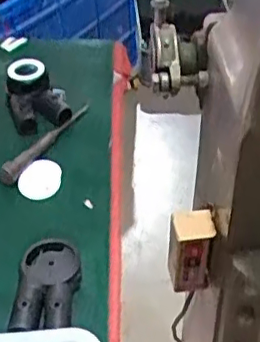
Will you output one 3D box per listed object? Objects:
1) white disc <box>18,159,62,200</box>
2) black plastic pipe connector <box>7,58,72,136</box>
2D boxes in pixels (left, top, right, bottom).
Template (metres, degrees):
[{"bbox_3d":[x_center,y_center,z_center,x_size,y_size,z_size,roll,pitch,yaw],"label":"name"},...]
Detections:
[{"bbox_3d":[-0.100,0.008,0.677,0.046,0.006,0.052,1,54,6],"label":"white disc"},{"bbox_3d":[-0.117,-0.099,0.761,0.073,0.047,0.090,-10,41,-10],"label":"black plastic pipe connector"}]

